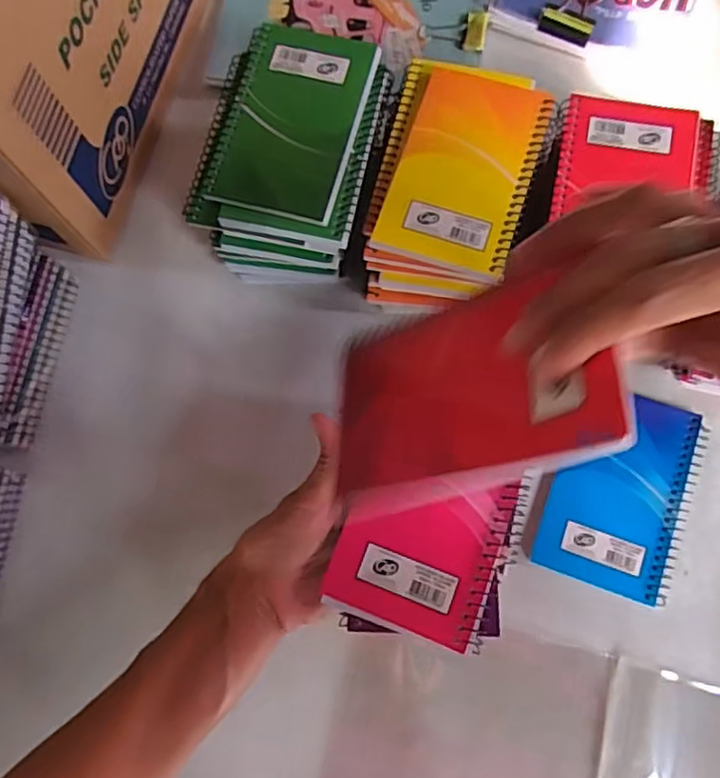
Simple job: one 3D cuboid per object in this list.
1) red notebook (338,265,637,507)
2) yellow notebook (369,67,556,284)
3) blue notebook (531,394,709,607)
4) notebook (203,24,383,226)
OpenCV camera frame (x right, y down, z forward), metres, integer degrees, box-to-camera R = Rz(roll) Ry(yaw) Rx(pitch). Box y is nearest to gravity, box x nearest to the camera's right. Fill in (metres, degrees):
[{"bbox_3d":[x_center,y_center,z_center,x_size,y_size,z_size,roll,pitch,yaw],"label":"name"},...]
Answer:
[{"bbox_3d":[0.036,0.000,0.245,0.007,0.128,0.076,22,62,-39],"label":"red notebook"},{"bbox_3d":[0.066,-0.140,0.399,0.082,0.014,0.139,18,77,6],"label":"yellow notebook"},{"bbox_3d":[0.172,0.066,0.420,0.084,0.006,0.127,19,77,8],"label":"blue notebook"},{"bbox_3d":[-0.043,-0.173,0.407,0.083,0.012,0.129,14,76,7],"label":"notebook"}]

